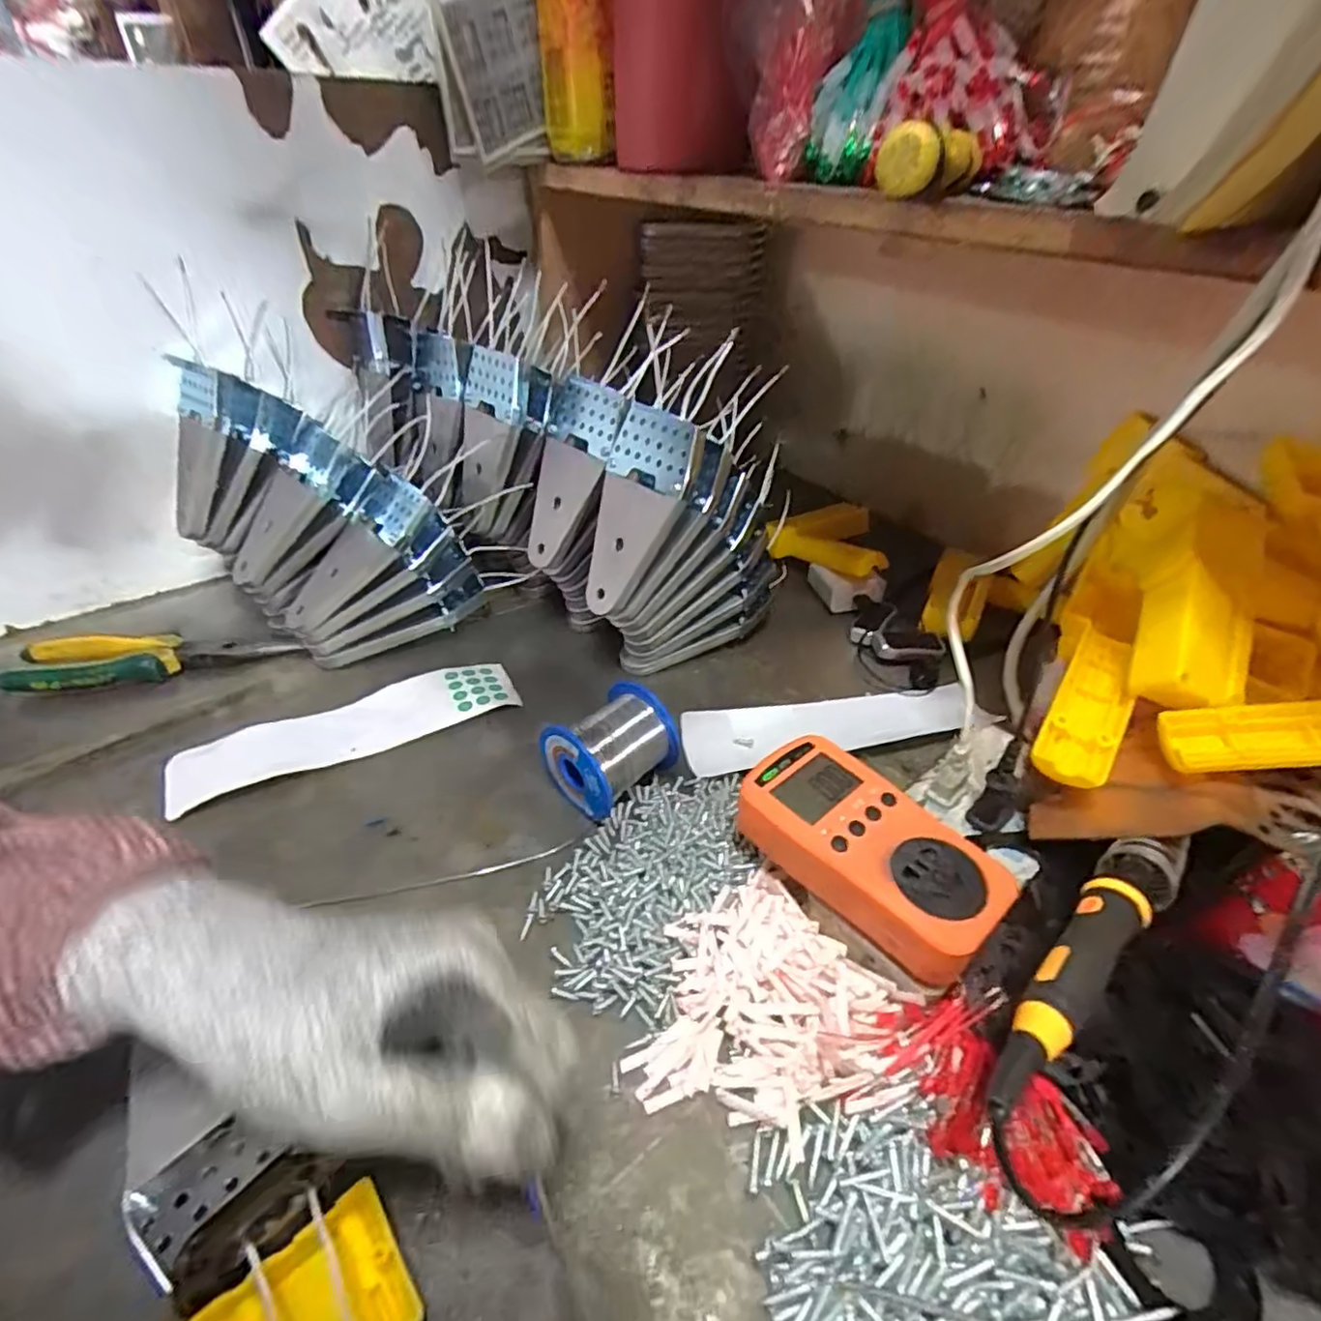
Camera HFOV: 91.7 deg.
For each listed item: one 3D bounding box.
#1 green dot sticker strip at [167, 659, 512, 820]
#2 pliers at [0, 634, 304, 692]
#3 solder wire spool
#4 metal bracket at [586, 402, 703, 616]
[{"bbox_3d":[-0.212,0.046,0.443,0.217,0.009,0.058,-19,43,-22],"label":"green dot sticker strip"},{"bbox_3d":[-0.382,-0.004,0.487,0.190,0.018,0.045,-3,55,-11],"label":"pliers"},{"bbox_3d":[-0.030,0.053,0.401,0.056,0.054,0.075,31,50,31],"label":"solder wire spool"},{"bbox_3d":[-0.019,-0.096,0.431,0.018,0.138,0.066,4,26,-47],"label":"metal bracket"}]

